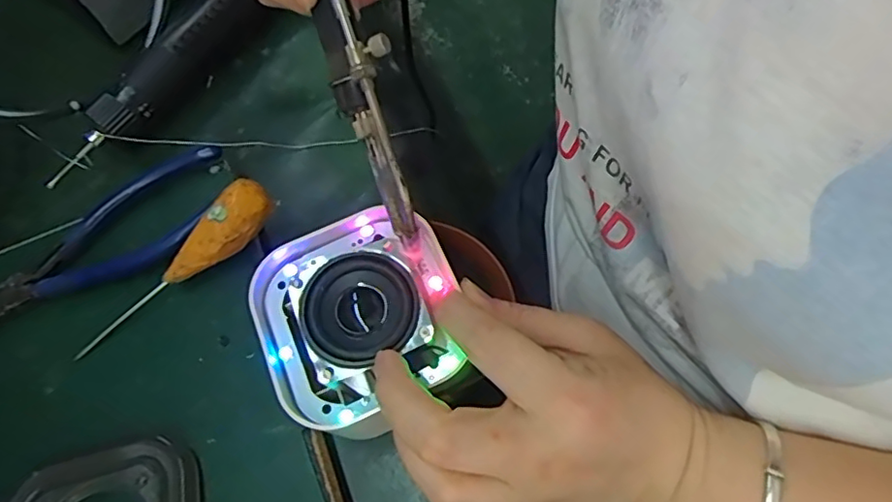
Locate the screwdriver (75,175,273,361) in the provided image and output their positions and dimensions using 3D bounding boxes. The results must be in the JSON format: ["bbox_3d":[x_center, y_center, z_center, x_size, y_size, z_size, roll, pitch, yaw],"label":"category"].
[{"bbox_3d":[-0.139,0.010,0.308,0.121,0.017,0.022,-43,70,1],"label":"screwdriver"}]

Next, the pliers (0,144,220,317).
[{"bbox_3d":[-0.184,-0.001,0.319,0.154,0.023,0.051,-36,68,-8],"label":"pliers"}]

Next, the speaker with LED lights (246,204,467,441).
[{"bbox_3d":[-0.039,0.027,0.263,0.087,0.029,0.092,-21,66,-9],"label":"speaker with LED lights"}]

